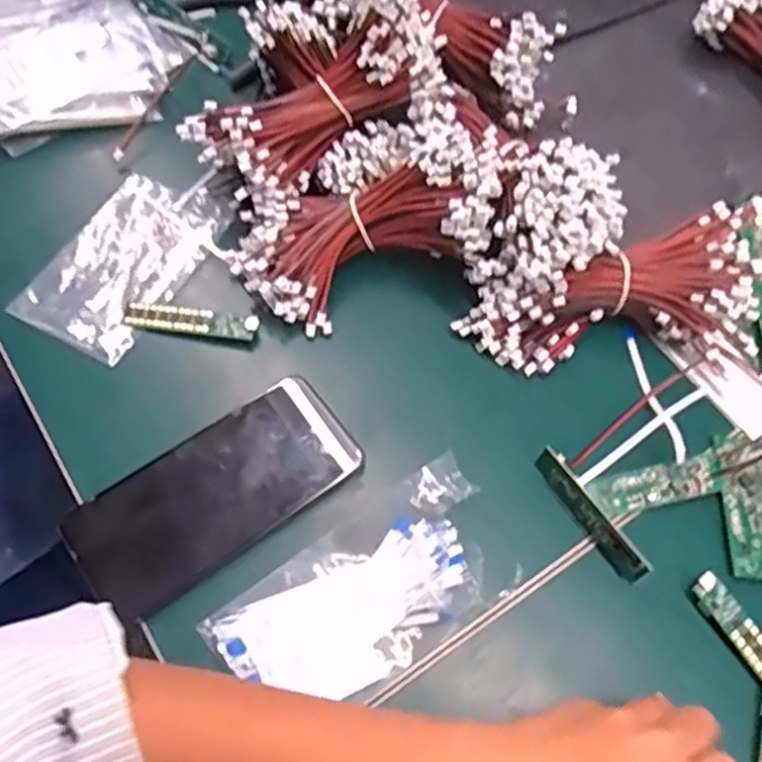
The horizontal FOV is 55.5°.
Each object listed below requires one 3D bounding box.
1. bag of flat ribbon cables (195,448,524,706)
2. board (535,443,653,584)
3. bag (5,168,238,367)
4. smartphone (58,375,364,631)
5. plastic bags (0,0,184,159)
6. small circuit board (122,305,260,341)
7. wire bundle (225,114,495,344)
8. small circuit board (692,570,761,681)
[{"bbox_3d":[-0.007,0.110,0.371,0.152,0.025,0.078,-29,67,-18],"label":"bag of flat ribbon cables"},{"bbox_3d":[0.116,0.074,0.403,0.010,0.018,0.083,-29,67,-18],"label":"board"},{"bbox_3d":[-0.160,-0.084,0.476,0.080,0.008,0.151,26,63,11],"label":"bag"},{"bbox_3d":[-0.089,0.060,0.398,0.153,0.014,0.071,-33,68,-19],"label":"smartphone"},{"bbox_3d":[-0.273,-0.256,0.551,0.208,0.032,0.201,-19,64,-13],"label":"plastic bags"},{"bbox_3d":[-0.118,-0.037,0.449,0.083,0.008,0.015,8,61,1],"label":"small circuit board"},{"bbox_3d":[-0.009,-0.103,0.456,0.168,0.042,0.098,-27,65,3],"label":"wire bundle"},{"bbox_3d":[0.195,0.139,0.377,0.018,0.007,0.082,-28,66,-17],"label":"small circuit board"}]

